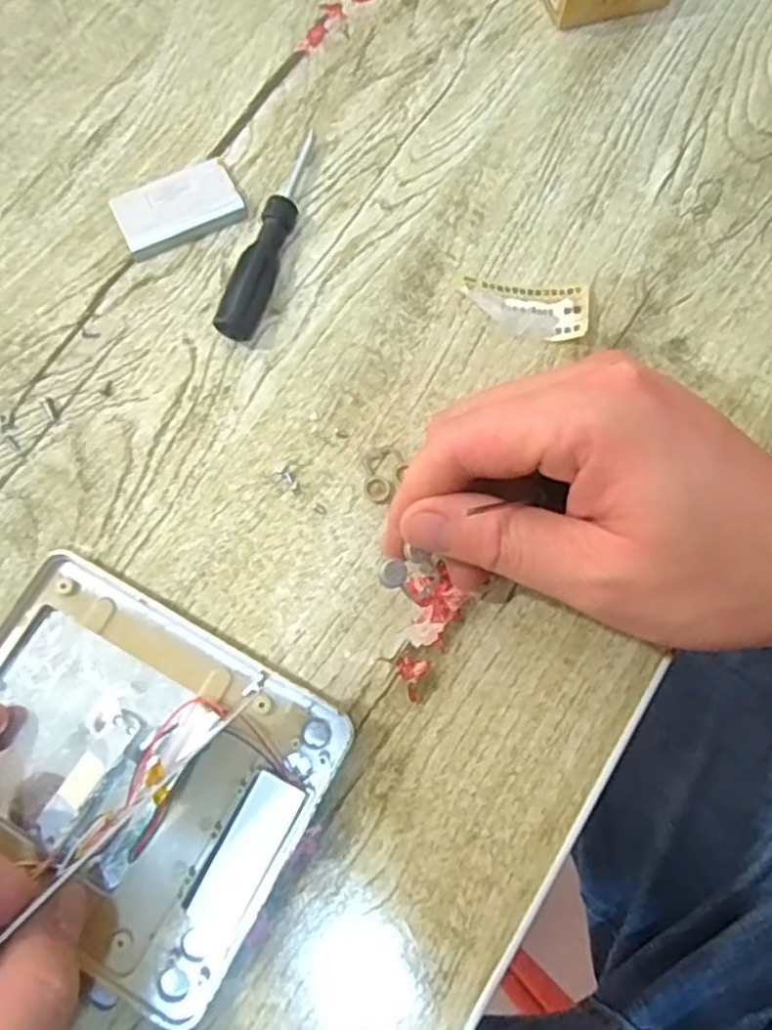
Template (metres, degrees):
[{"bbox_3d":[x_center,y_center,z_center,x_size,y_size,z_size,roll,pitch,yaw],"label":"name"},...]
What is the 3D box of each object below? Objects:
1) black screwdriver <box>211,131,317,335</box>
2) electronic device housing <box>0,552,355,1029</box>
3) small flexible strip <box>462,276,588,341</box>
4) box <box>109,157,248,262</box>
[{"bbox_3d":[-0.046,-0.118,0.295,0.014,0.014,0.103,16,75,4],"label":"black screwdriver"},{"bbox_3d":[-0.088,0.085,0.238,0.125,0.014,0.101,29,76,7],"label":"electronic device housing"},{"bbox_3d":[0.056,-0.084,0.288,0.051,0.008,0.024,6,74,1],"label":"small flexible strip"},{"bbox_3d":[-0.087,-0.130,0.302,0.050,0.005,0.031,-26,76,-7],"label":"box"}]

